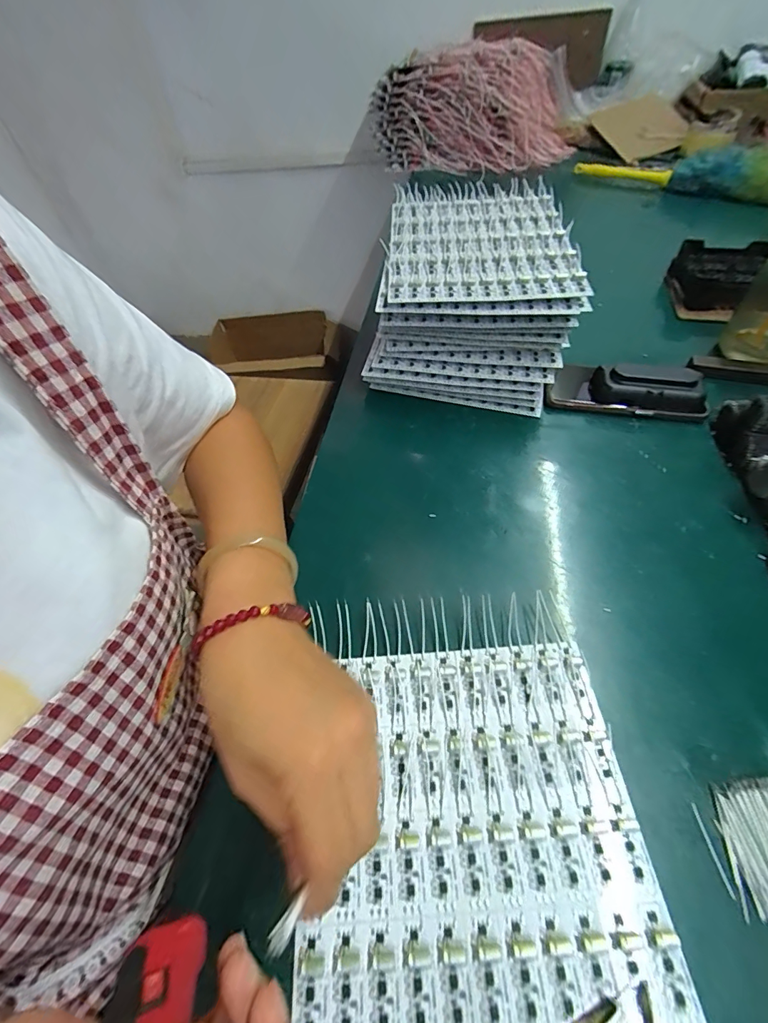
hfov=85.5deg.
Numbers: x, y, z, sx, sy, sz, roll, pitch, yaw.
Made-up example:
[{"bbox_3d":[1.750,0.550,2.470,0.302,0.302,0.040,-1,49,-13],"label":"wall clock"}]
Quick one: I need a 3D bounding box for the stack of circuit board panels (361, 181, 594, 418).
[{"bbox_3d":[0.109,-0.268,0.515,0.215,0.133,0.279,8,53,8],"label":"stack of circuit board panels"}]

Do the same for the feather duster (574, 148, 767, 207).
[{"bbox_3d":[0.599,-0.641,0.783,0.445,0.067,0.118,22,61,21],"label":"feather duster"}]

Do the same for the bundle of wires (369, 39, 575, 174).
[{"bbox_3d":[0.183,-0.886,0.922,0.450,0.187,0.123,8,57,13],"label":"bundle of wires"}]

